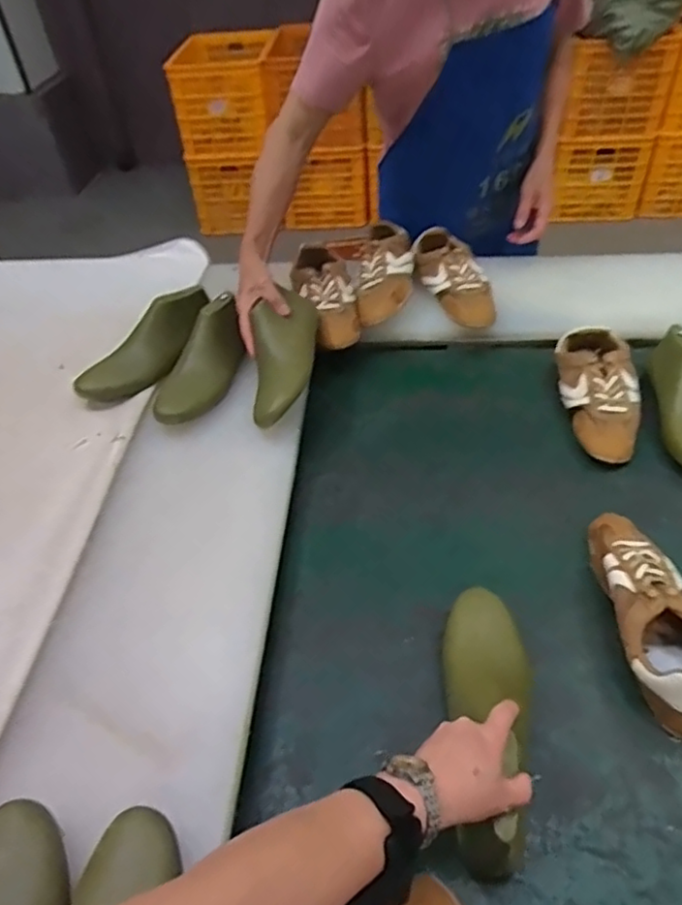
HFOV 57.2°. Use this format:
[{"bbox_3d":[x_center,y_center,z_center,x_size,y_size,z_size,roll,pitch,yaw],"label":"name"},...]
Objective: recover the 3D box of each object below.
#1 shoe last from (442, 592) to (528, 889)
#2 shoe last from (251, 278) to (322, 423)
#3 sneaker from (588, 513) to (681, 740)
[{"bbox_3d":[0.142,0.246,0.601,0.087,0.085,0.271,2,41,7],"label":"shoe last"},{"bbox_3d":[-0.089,-0.144,0.915,0.087,0.077,0.217,1,46,7],"label":"shoe last"},{"bbox_3d":[0.338,0.167,0.683,0.091,0.085,0.260,-2,47,4],"label":"sneaker"}]

